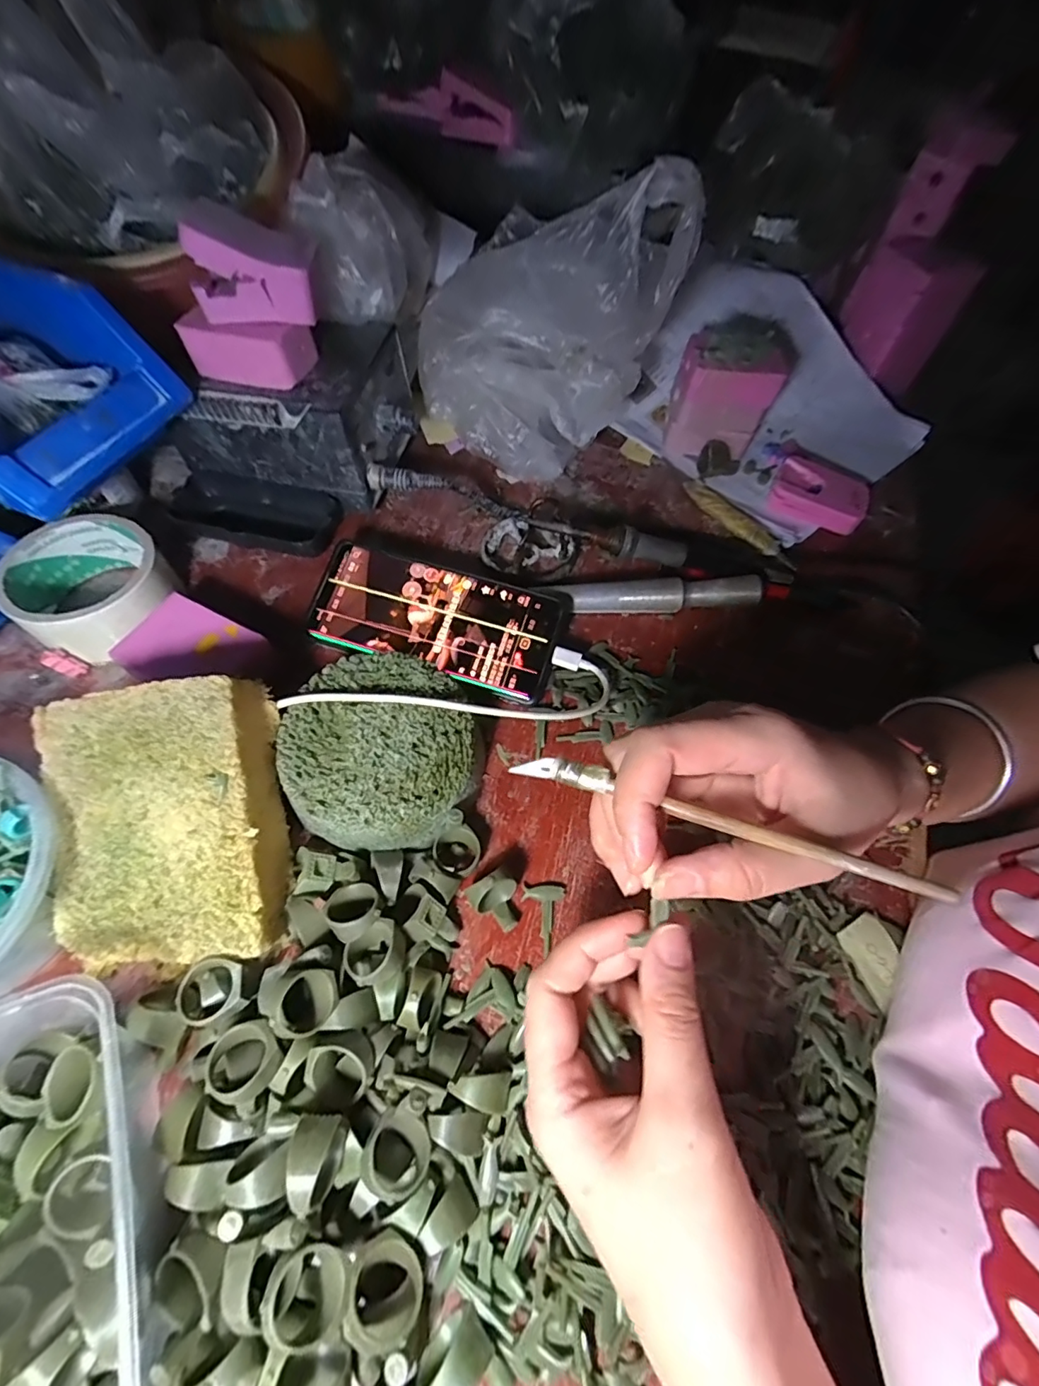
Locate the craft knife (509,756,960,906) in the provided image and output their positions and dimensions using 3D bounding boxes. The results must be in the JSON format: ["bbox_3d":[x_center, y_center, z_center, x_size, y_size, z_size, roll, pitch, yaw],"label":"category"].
[{"bbox_3d":[0.071,0.045,0.193,0.155,0.004,0.012,14,94,16],"label":"craft knife"}]

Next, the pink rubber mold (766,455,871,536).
[{"bbox_3d":[0.242,-0.160,0.422,0.072,0.020,0.045,25,62,10],"label":"pink rubber mold"}]

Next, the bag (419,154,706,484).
[{"bbox_3d":[0.017,-0.238,0.367,0.170,0.170,0.073,-1,61,-5],"label":"bag"}]

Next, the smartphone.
[{"bbox_3d":[-0.053,-0.051,0.343,0.161,0.005,0.077,17,76,6],"label":"smartphone"}]

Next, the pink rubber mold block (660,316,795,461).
[{"bbox_3d":[0.162,-0.239,0.420,0.078,0.088,0.038,1,61,-4],"label":"pink rubber mold block"}]

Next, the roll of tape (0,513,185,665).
[{"bbox_3d":[-0.266,-0.065,0.331,0.086,0.044,0.083,2,61,-3],"label":"roll of tape"}]

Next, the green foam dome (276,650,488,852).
[{"bbox_3d":[-0.075,0.033,0.289,0.099,0.045,0.099,2,61,-3],"label":"green foam dome"}]

